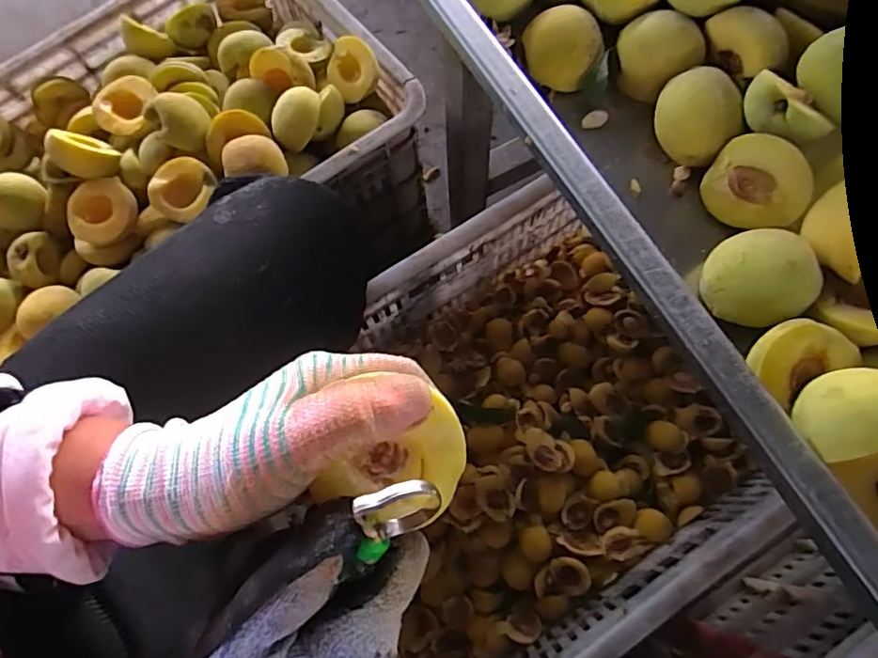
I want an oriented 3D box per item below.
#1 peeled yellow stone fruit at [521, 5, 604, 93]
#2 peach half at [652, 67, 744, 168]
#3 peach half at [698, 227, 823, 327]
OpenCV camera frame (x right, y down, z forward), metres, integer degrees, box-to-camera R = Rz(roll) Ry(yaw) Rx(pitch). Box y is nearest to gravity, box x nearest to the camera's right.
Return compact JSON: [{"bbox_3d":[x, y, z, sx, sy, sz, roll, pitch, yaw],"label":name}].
[{"bbox_3d":[0.093,-0.209,0.420,0.056,0.028,0.058,-3,95,9],"label":"peeled yellow stone fruit"},{"bbox_3d":[0.177,-0.146,0.380,0.056,0.035,0.048,42,78,14],"label":"peach half"},{"bbox_3d":[0.195,-0.032,0.339,0.058,0.031,0.058,-25,89,39],"label":"peach half"}]

